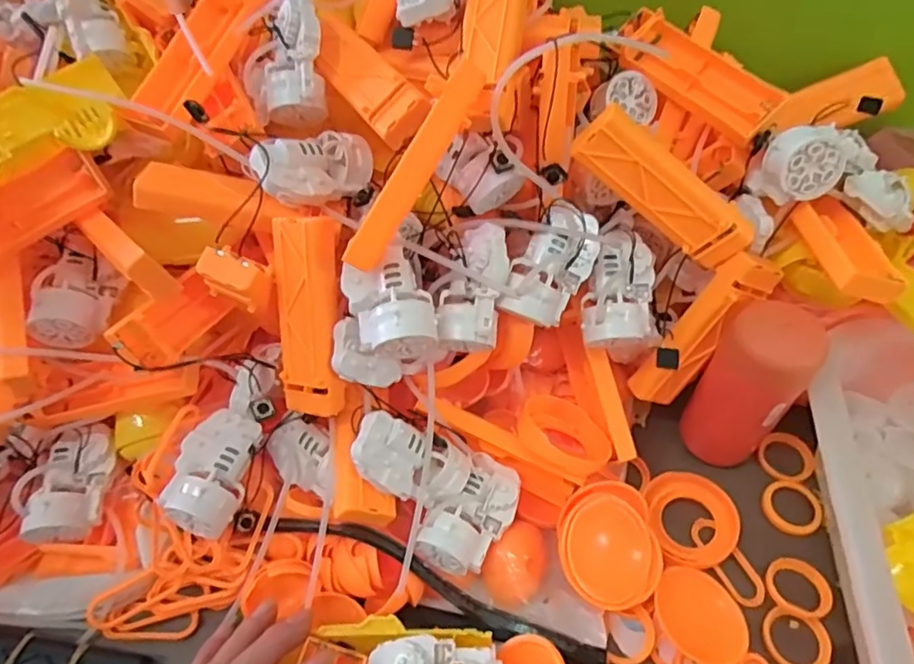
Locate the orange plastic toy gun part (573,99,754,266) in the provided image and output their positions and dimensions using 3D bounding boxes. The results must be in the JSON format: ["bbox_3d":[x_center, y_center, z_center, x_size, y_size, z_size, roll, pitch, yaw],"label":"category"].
[{"bbox_3d":[0.114,-0.077,0.325,0.112,0.031,0.014,33,53,-17],"label":"orange plastic toy gun part"}]

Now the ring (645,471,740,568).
[{"bbox_3d":[0.147,0.116,0.375,0.051,0.012,0.056,-1,52,1],"label":"ring"}]

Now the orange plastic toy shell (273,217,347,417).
[{"bbox_3d":[-0.082,-0.007,0.329,0.034,0.108,0.014,3,14,3],"label":"orange plastic toy shell"}]

